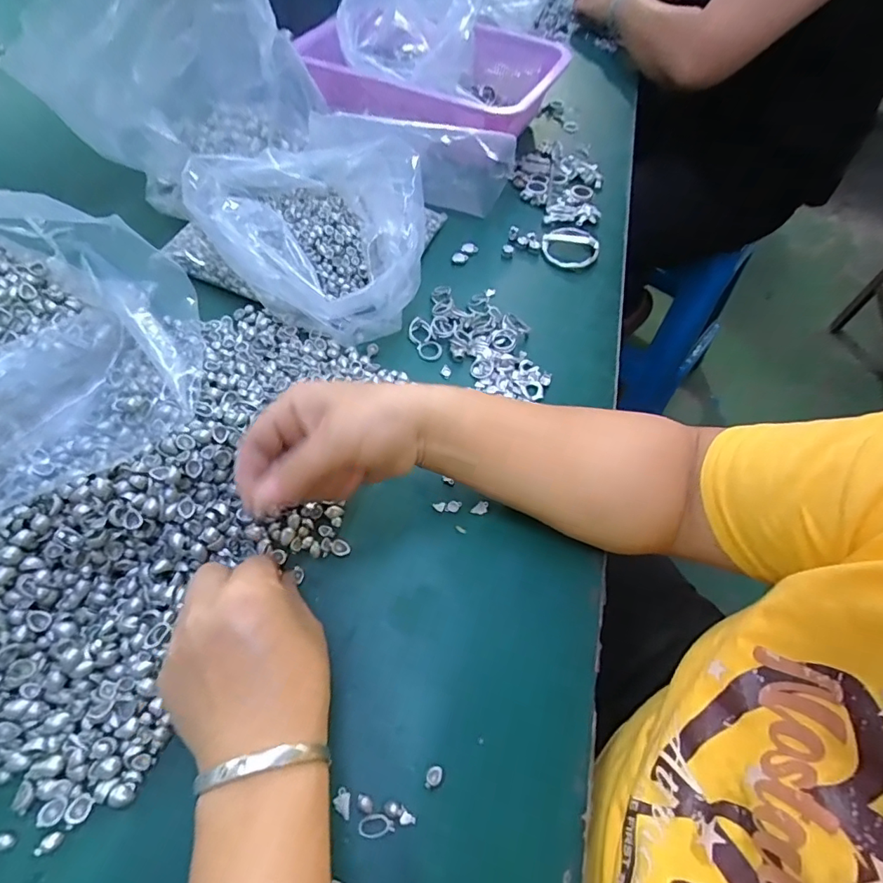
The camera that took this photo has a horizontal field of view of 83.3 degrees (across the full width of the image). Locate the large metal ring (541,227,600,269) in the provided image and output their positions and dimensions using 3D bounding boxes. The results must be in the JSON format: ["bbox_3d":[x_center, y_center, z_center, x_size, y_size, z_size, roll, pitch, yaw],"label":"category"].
[{"bbox_3d":[0.137,-0.208,0.528,0.056,0.012,0.063,-18,64,-6],"label":"large metal ring"}]

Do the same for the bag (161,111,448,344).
[{"bbox_3d":[-0.120,-0.209,0.455,0.240,0.088,0.187,24,58,10],"label":"bag"}]

